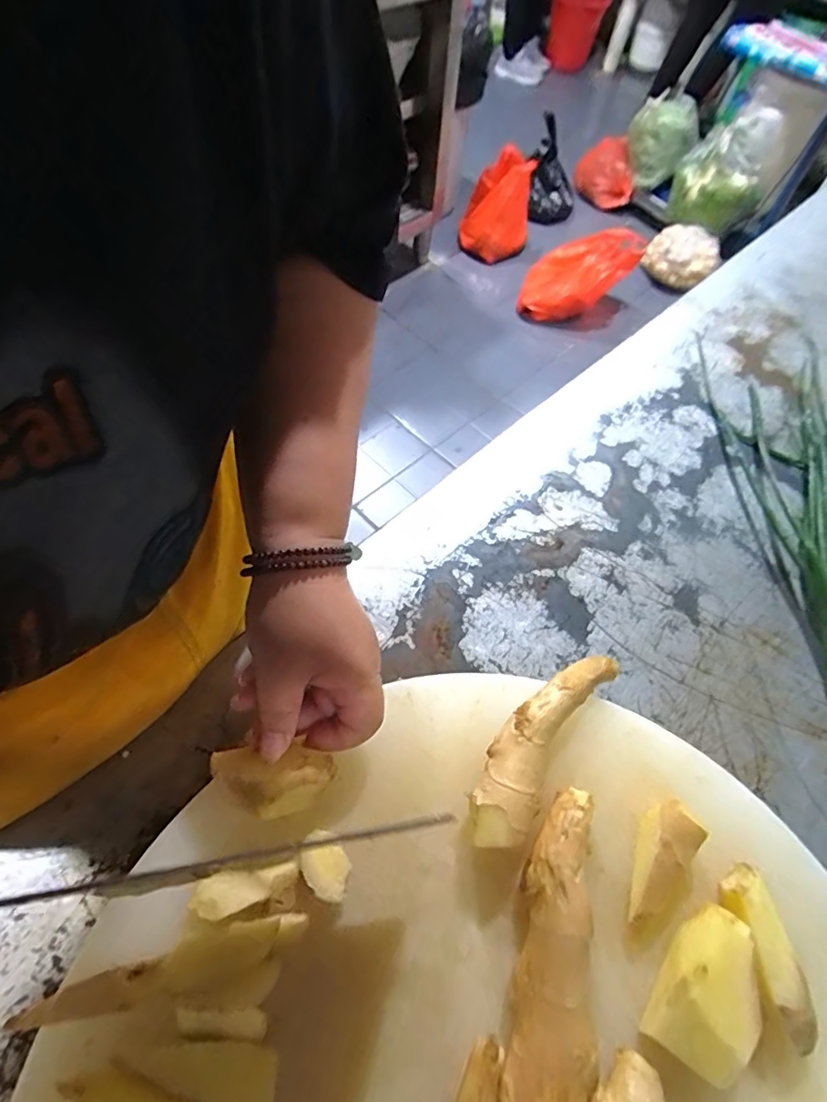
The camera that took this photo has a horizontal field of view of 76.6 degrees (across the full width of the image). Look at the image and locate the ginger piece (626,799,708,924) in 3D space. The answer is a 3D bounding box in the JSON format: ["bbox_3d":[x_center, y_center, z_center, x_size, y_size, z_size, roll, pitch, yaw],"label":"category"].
[{"bbox_3d":[0.127,0.161,0.270,0.023,0.018,0.059,32,64,14],"label":"ginger piece"}]

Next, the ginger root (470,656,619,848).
[{"bbox_3d":[0.071,0.104,0.295,0.036,0.028,0.129,36,65,16],"label":"ginger root"}]

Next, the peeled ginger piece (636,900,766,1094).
[{"bbox_3d":[0.136,0.202,0.244,0.037,0.030,0.063,31,64,13],"label":"peeled ginger piece"}]

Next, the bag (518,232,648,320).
[{"bbox_3d":[0.525,-0.886,1.693,0.316,0.267,0.191,15,61,5],"label":"bag"}]

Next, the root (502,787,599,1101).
[{"bbox_3d":[0.067,0.190,0.249,0.034,0.029,0.139,13,61,4],"label":"root"}]

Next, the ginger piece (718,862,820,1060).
[{"bbox_3d":[0.170,0.195,0.252,0.018,0.022,0.072,-2,61,-4],"label":"ginger piece"}]

